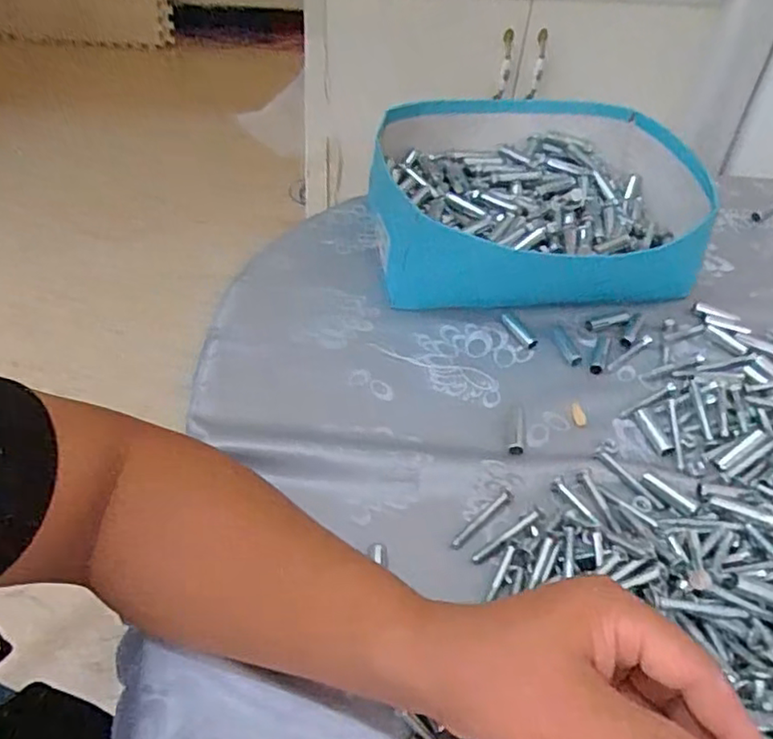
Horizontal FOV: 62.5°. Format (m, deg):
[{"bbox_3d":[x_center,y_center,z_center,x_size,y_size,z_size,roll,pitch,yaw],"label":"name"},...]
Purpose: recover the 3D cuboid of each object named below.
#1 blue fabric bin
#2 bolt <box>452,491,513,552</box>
[{"bbox_3d":[0.137,-0.160,0.610,0.291,0.087,0.258,6,46,2],"label":"blue fabric bin"},{"bbox_3d":[0.063,0.097,0.414,0.057,0.004,0.009,-34,57,-31],"label":"bolt"}]

